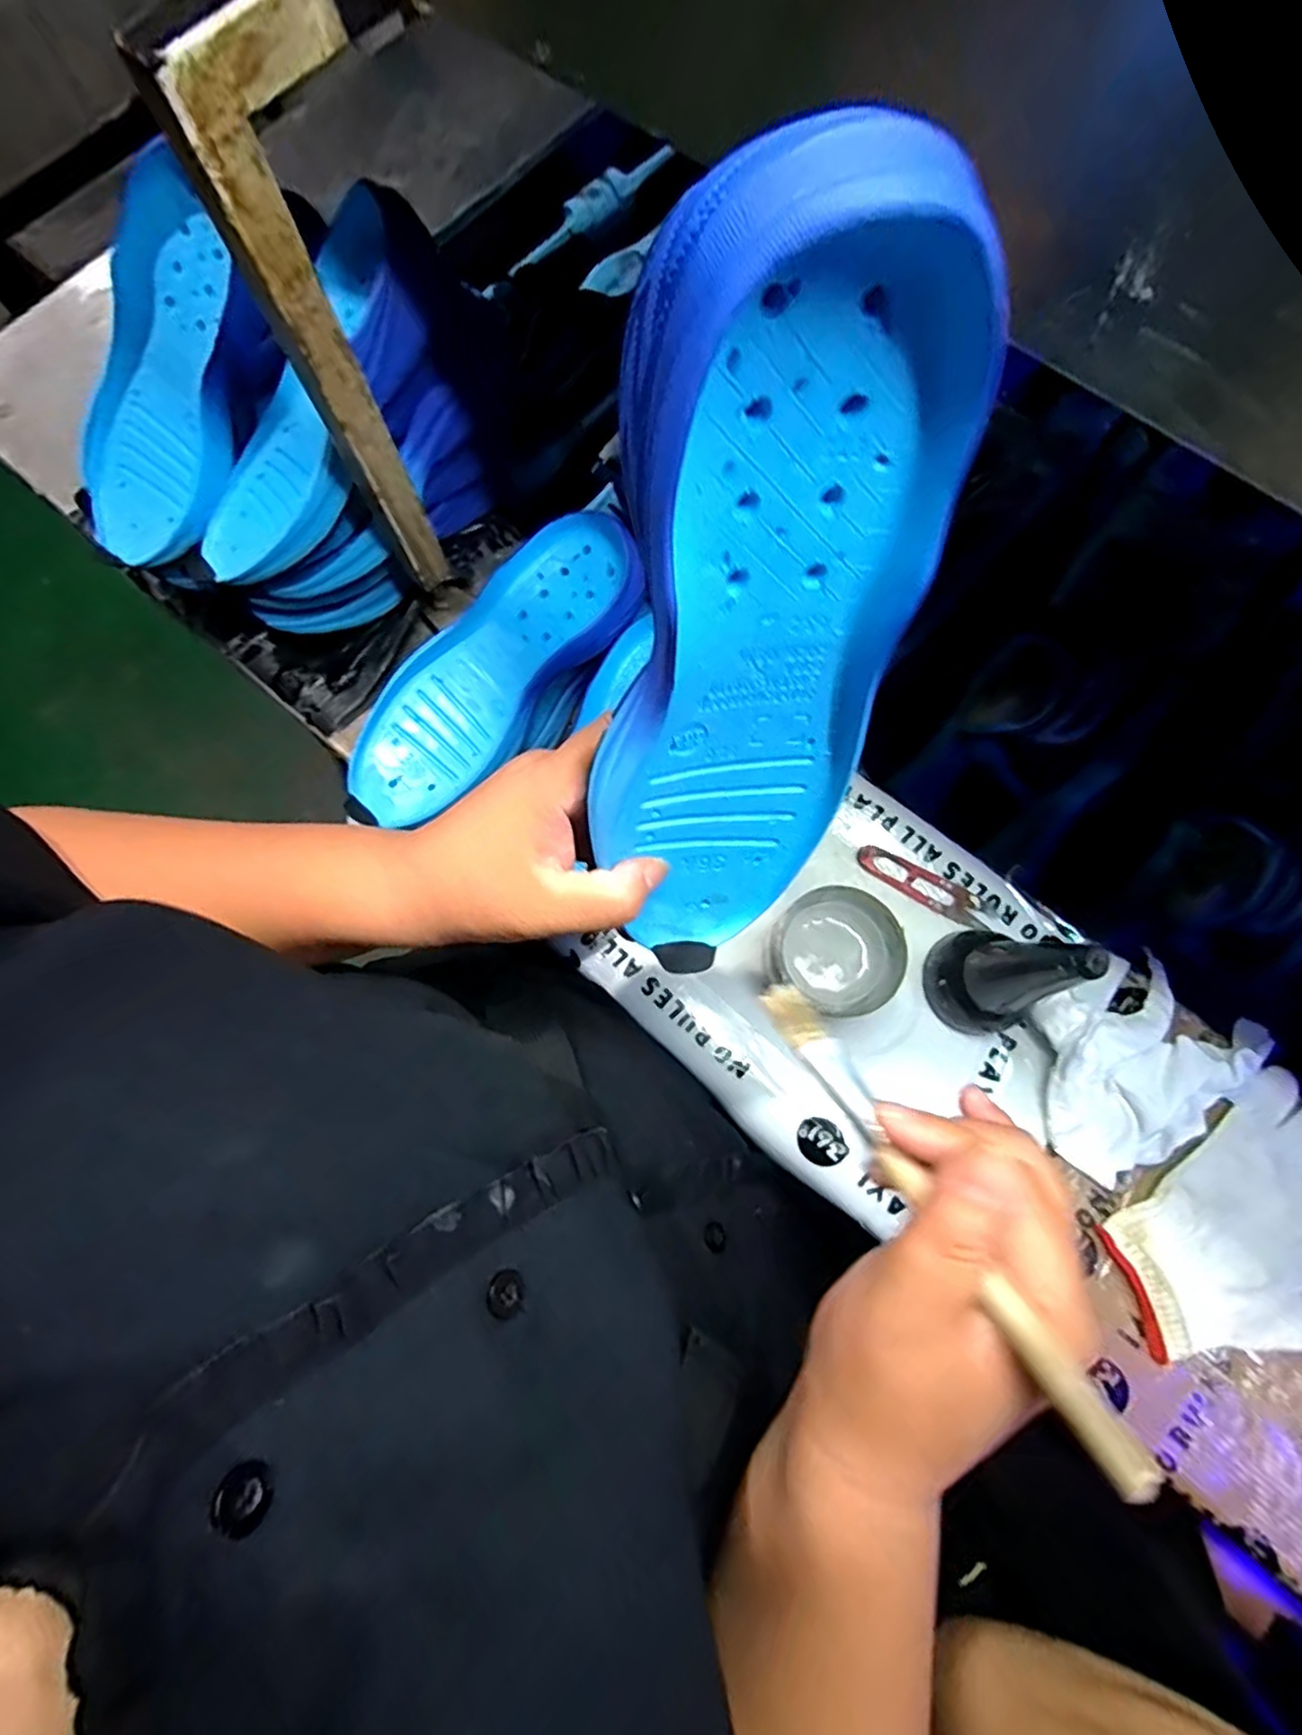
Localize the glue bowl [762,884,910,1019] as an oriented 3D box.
[{"bbox_3d":[0.121,0.056,0.450,0.079,0.052,0.076,0,76,0],"label":"glue bowl"}]

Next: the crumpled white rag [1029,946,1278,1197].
[{"bbox_3d":[0.322,0.119,0.442,0.155,0.030,0.113,-30,78,-7],"label":"crumpled white rag"}]

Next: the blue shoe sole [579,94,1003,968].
[{"bbox_3d":[0.026,-0.047,0.218,0.086,0.257,0.043,7,54,2],"label":"blue shoe sole"}]

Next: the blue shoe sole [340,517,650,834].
[{"bbox_3d":[-0.111,-0.134,0.460,0.248,0.058,0.083,-42,80,-9],"label":"blue shoe sole"}]

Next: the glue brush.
[{"bbox_3d":[0.080,0.095,0.208,0.016,0.007,0.157,-29,48,-7],"label":"glue brush"}]

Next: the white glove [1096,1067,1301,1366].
[{"bbox_3d":[0.391,0.237,0.427,0.189,0.013,0.138,-36,79,-8],"label":"white glove"}]

